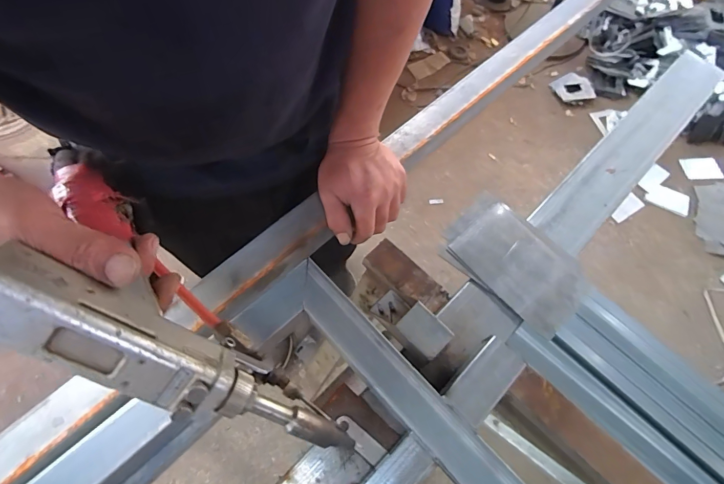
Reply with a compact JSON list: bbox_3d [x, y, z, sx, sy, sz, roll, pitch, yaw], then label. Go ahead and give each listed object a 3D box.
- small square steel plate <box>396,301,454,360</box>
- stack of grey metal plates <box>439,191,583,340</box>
[{"bbox_3d":[0.066,0.093,0.402,0.037,0.006,0.051,-40,73,-19],"label":"small square steel plate"},{"bbox_3d":[0.194,0.019,0.477,0.173,0.026,0.115,40,69,15],"label":"stack of grey metal plates"}]

